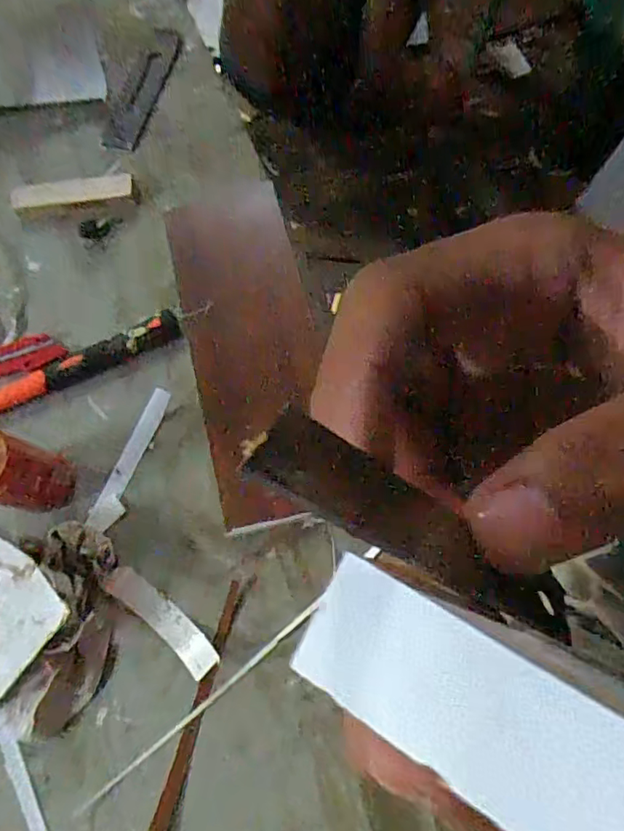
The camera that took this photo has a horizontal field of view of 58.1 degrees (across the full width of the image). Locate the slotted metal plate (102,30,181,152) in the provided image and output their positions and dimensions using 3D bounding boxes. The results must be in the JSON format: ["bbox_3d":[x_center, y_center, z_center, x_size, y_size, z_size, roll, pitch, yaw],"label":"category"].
[{"bbox_3d":[-0.194,-0.375,0.645,0.037,0.011,0.173,22,75,-14],"label":"slotted metal plate"}]

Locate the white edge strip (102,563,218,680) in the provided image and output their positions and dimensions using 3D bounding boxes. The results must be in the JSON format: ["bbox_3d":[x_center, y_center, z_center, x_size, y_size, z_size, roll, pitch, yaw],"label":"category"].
[{"bbox_3d":[-0.126,0.170,0.471,0.115,0.018,0.028,38,79,13],"label":"white edge strip"}]

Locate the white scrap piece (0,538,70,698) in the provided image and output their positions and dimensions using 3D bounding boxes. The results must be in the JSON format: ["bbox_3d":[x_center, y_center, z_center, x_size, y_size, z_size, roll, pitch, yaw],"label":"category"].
[{"bbox_3d":[-0.263,0.162,0.466,0.106,0.004,0.130,47,107,17],"label":"white scrap piece"}]

